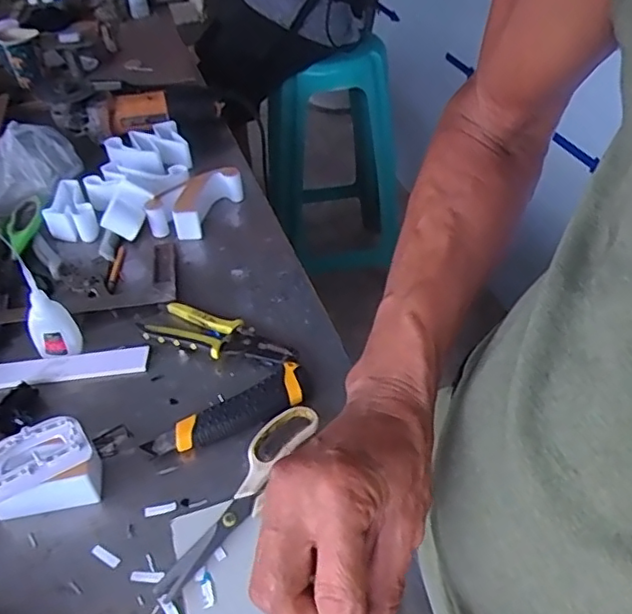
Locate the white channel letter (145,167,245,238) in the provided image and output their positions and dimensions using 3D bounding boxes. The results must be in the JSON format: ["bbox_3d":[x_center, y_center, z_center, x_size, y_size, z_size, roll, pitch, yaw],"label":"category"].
[{"bbox_3d":[-0.159,-0.141,0.788,0.067,0.043,0.133,21,48,22],"label":"white channel letter"}]

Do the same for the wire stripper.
[{"bbox_3d":[-0.100,0.030,0.620,0.164,0.019,0.059,14,45,16],"label":"wire stripper"}]

